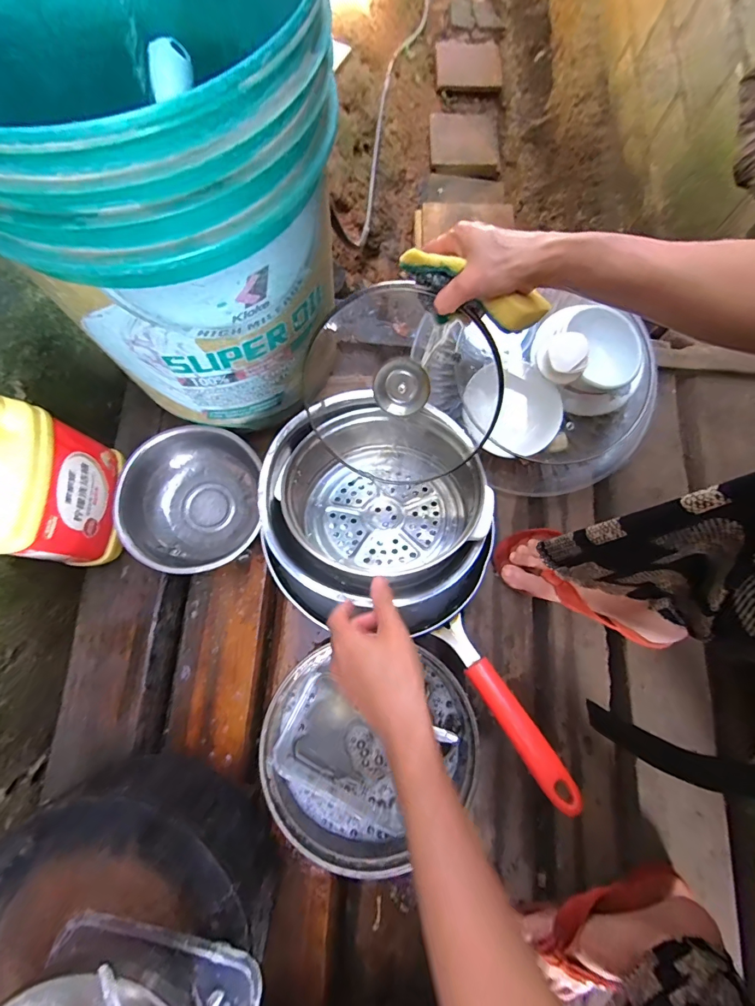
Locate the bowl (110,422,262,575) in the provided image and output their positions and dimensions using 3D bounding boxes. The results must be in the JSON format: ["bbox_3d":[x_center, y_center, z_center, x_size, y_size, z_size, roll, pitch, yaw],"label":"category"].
[{"bbox_3d":[-0.232,-0.002,0.555,0.171,0.076,0.182,0,77,-2],"label":"bowl"}]

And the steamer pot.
[{"bbox_3d":[-0.004,-0.003,0.529,0.251,0.118,0.234,0,77,-2],"label":"steamer pot"}]

